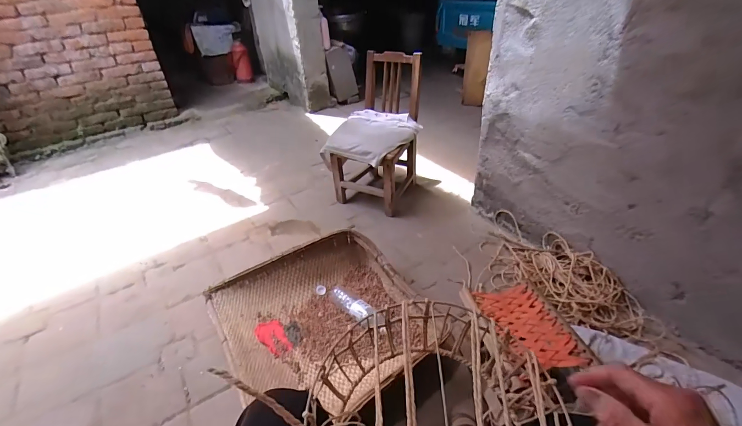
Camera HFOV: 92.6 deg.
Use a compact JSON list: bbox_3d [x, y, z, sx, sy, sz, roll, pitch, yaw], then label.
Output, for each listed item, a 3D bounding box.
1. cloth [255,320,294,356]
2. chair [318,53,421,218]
[{"bbox_3d":[-0.298,0.379,1.079,0.076,0.016,0.132,-25,38,-26],"label":"cloth"},{"bbox_3d":[0.031,-0.359,1.601,0.344,0.572,0.403,19,40,31],"label":"chair"}]

